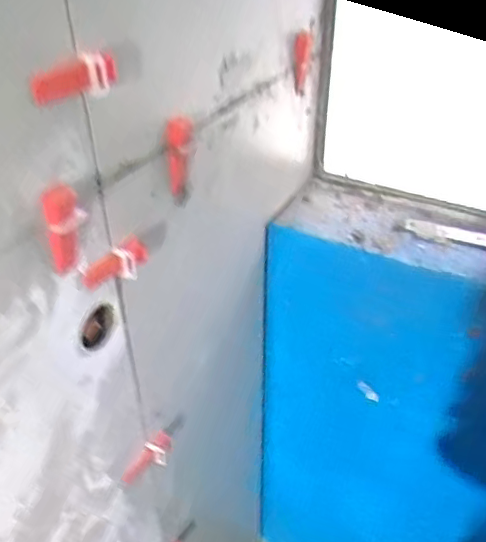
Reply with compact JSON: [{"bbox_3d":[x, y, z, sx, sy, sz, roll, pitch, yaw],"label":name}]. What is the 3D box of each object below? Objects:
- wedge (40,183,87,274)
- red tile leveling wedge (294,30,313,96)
[{"bbox_3d":[-0.135,-0.031,0.430,0.009,0.075,0.029,26,44,31],"label":"wedge"},{"bbox_3d":[0.068,-0.241,0.656,0.018,0.094,0.021,10,70,4],"label":"red tile leveling wedge"}]

